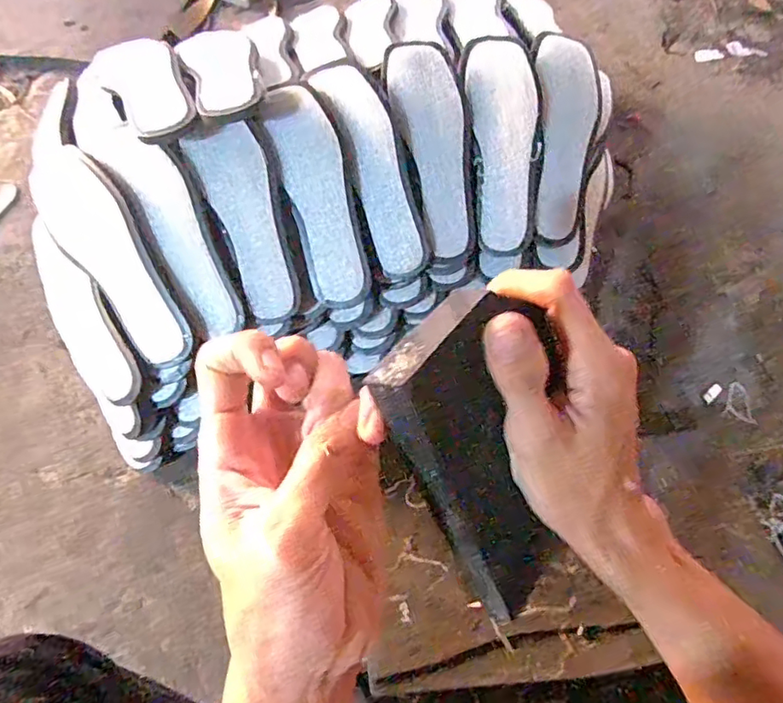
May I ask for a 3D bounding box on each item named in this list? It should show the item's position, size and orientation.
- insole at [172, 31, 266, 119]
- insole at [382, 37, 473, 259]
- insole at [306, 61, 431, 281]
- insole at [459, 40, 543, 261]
[{"bbox_3d":[-0.186,-0.313,0.594,0.080,0.016,0.228,-21,49,-6],"label":"insole"},{"bbox_3d":[0.050,-0.213,0.586,0.073,0.013,0.224,-14,96,-3],"label":"insole"},{"bbox_3d":[-0.015,-0.187,0.569,0.061,0.020,0.224,-20,99,-5],"label":"insole"},{"bbox_3d":[0.123,-0.225,0.599,0.076,0.020,0.226,-5,94,0],"label":"insole"}]

